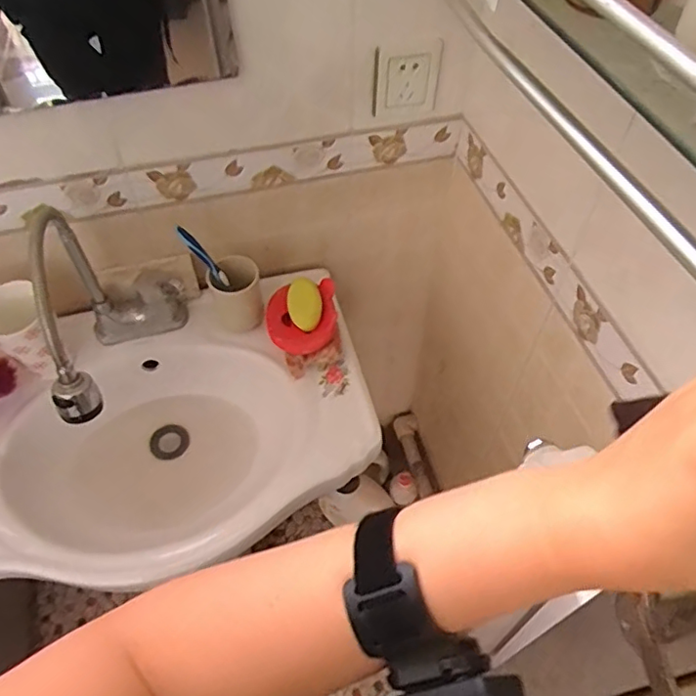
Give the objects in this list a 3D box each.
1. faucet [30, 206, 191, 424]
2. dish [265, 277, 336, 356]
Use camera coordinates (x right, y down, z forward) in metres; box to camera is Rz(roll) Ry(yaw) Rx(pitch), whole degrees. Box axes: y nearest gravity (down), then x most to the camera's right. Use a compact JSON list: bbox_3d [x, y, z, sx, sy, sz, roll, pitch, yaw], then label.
[{"bbox_3d":[-0.292,-0.037,0.728,0.136,0.238,0.232,-8,53,-6],"label":"faucet"},{"bbox_3d":[-0.067,-0.046,0.847,0.099,0.048,0.102,0,53,0],"label":"dish"}]

